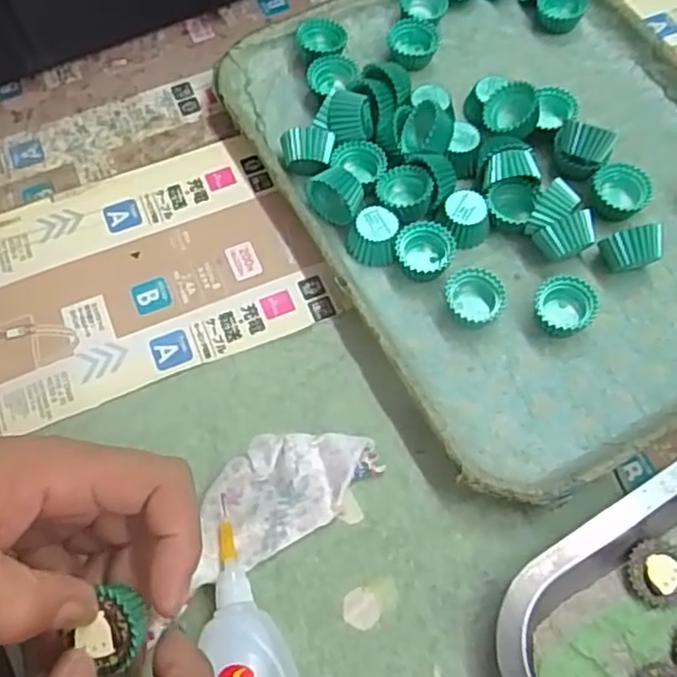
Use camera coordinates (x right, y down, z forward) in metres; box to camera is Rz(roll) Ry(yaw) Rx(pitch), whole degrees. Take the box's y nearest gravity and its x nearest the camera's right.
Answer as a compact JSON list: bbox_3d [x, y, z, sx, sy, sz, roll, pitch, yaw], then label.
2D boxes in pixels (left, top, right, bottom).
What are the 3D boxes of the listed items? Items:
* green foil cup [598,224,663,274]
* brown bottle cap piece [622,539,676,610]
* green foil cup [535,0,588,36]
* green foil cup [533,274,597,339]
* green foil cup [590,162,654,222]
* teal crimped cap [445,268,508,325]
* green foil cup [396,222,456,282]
[{"bbox_3d":[0.156,-0.046,0.366,0.029,0.031,0.016,-5,65,-2],"label":"green foil cup"},{"bbox_3d":[0.144,0.106,0.311,0.028,0.007,0.028,-8,65,-3],"label":"brown bottle cap piece"},{"bbox_3d":[0.146,-0.217,0.456,0.031,0.021,0.031,0,65,0],"label":"green foil cup"},{"bbox_3d":[0.119,-0.016,0.364,0.028,0.018,0.030,-8,65,-3],"label":"green foil cup"},{"bbox_3d":[0.159,-0.084,0.391,0.032,0.018,0.026,32,69,14],"label":"green foil cup"},{"bbox_3d":[0.073,-0.023,0.368,0.032,0.015,0.025,34,70,15],"label":"teal crimped cap"},{"bbox_3d":[0.049,-0.047,0.379,0.029,0.017,0.031,0,65,0],"label":"green foil cup"}]

